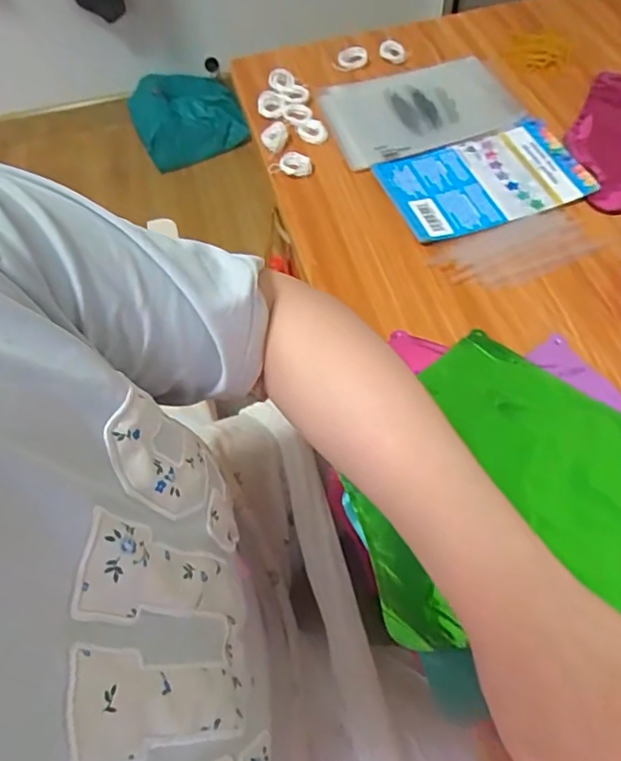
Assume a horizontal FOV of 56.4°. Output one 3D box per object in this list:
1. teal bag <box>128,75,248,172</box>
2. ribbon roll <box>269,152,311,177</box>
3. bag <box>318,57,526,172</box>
[{"bbox_3d":[-0.377,-0.804,1.768,0.309,0.180,0.221,-23,60,-11],"label":"teal bag"},{"bbox_3d":[-0.022,-0.221,0.595,0.045,0.012,0.023,0,59,3],"label":"ribbon roll"},{"bbox_3d":[0.113,-0.300,0.629,0.188,0.014,0.142,-17,59,-8],"label":"bag"}]

